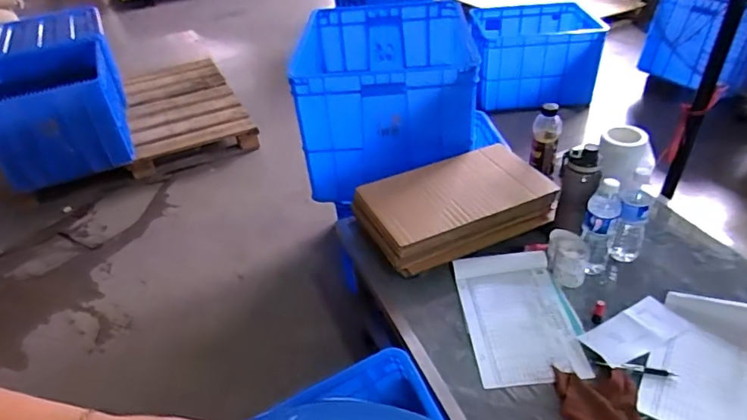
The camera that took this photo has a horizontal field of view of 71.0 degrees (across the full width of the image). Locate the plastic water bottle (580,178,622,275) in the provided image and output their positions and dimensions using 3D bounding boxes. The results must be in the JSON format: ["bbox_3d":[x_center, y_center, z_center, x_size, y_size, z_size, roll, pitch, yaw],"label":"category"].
[{"bbox_3d":[0.464,0.038,1.081,0.063,0.214,0.065,17,43,27],"label":"plastic water bottle"}]

